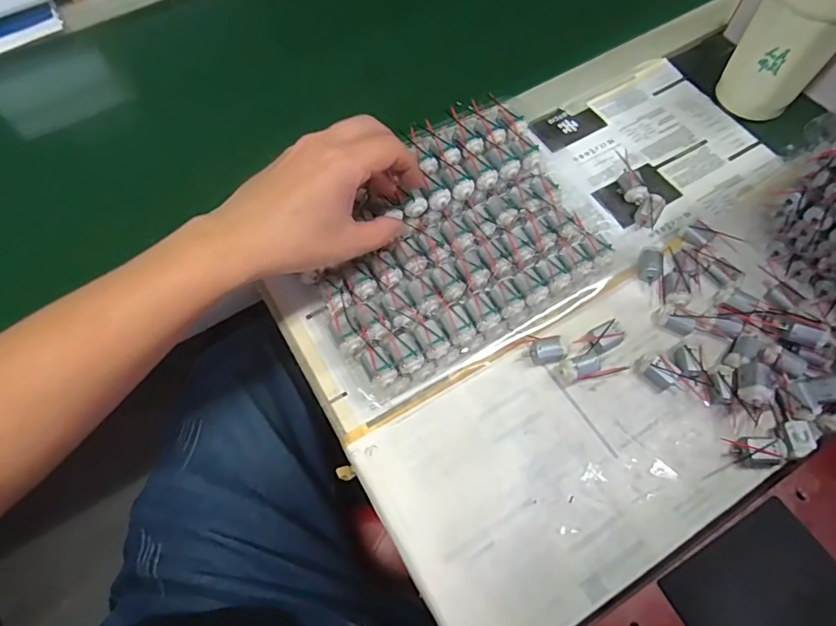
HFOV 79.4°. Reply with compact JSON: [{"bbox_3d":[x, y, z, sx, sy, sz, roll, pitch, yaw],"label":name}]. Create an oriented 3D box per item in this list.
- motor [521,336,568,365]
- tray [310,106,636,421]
[{"bbox_3d":[0.097,0.030,0.386,0.029,0.017,0.016,-12,63,-4],"label":"motor"},{"bbox_3d":[0.029,-0.062,0.414,0.248,0.057,0.188,-29,65,-12],"label":"tray"}]

